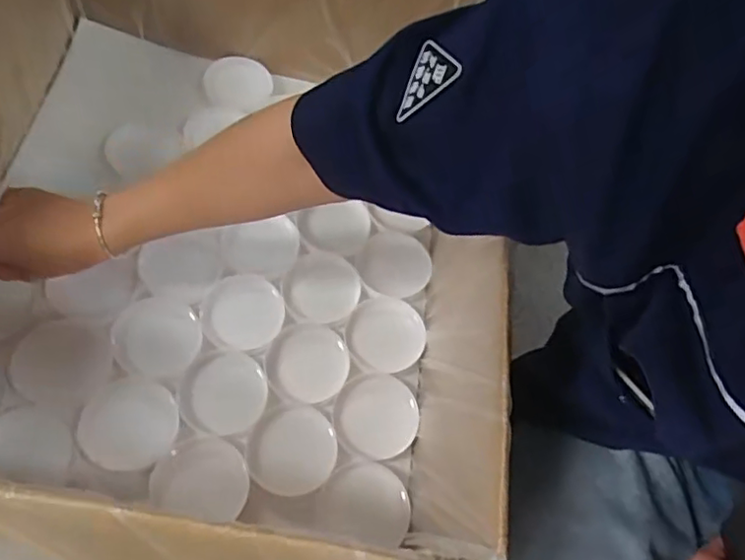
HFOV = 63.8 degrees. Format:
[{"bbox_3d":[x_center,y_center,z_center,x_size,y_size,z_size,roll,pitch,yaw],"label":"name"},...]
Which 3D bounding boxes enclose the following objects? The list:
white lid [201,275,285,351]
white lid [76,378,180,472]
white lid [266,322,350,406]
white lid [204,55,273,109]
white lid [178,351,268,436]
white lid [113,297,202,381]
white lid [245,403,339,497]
[{"bbox_3d":[-0.123,0.030,0.565,0.072,0.017,0.075,1,62,-1],"label":"white lid"},{"bbox_3d":[-0.203,0.120,0.502,0.075,0.007,0.073,1,65,-19],"label":"white lid"},{"bbox_3d":[-0.060,0.076,0.553,0.074,0.011,0.075,1,62,-1],"label":"white lid"},{"bbox_3d":[-0.153,-0.228,0.686,0.073,0.013,0.067,4,74,-13],"label":"white lid"},{"bbox_3d":[-0.131,0.098,0.527,0.072,0.018,0.068,1,62,-1],"label":"white lid"},{"bbox_3d":[-0.194,0.050,0.541,0.073,0.005,0.076,14,52,-18],"label":"white lid"},{"bbox_3d":[-0.069,0.146,0.517,0.073,0.014,0.073,1,62,-1],"label":"white lid"}]

